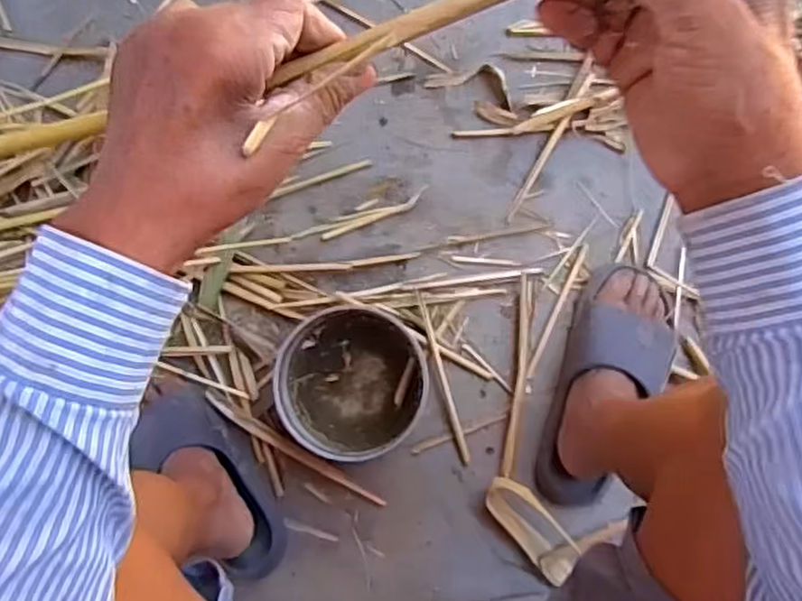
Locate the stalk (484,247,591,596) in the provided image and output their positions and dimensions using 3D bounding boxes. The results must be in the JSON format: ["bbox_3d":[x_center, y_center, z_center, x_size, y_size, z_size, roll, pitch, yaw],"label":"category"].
[{"bbox_3d":[0.154,0.125,0.801,0.099,0.034,0.368,2,87,2],"label":"stalk"}]

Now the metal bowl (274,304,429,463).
[{"bbox_3d":[-0.051,0.090,0.784,0.159,0.065,0.162,3,87,2],"label":"metal bowl"}]

